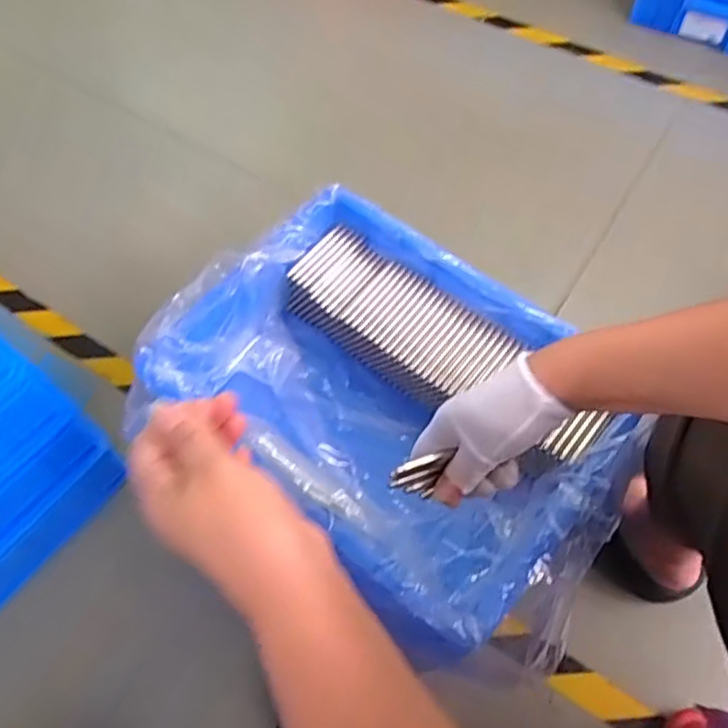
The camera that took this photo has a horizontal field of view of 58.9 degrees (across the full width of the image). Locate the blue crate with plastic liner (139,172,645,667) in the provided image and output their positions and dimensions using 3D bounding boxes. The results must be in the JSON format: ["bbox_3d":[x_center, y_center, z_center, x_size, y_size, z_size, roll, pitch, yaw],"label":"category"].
[{"bbox_3d":[0.027,0.045,0.639,0.425,0.133,0.319,36,68,18],"label":"blue crate with plastic liner"}]

